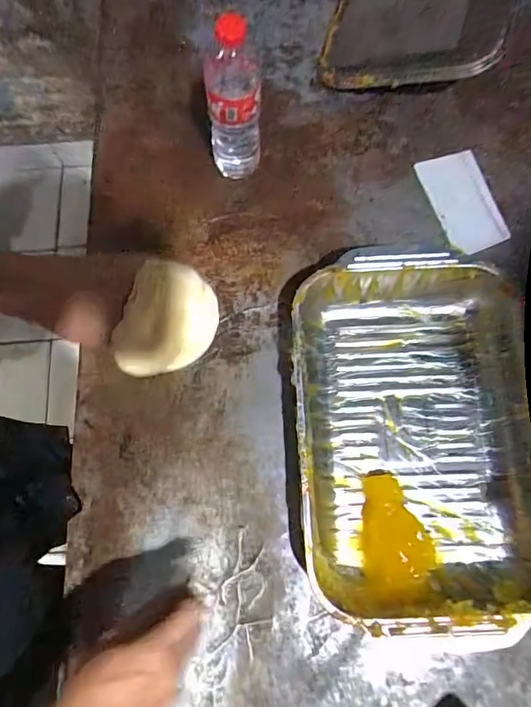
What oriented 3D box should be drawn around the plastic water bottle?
[{"bbox_3d":[-0.041,-0.311,0.587,0.068,0.217,0.072,-1,75,0],"label":"plastic water bottle"}]

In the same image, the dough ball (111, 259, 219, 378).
[{"bbox_3d":[-0.071,-0.021,0.350,0.055,0.048,0.081,19,76,6],"label":"dough ball"}]

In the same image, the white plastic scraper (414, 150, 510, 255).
[{"bbox_3d":[0.276,-0.217,0.663,0.079,0.009,0.155,-20,73,2],"label":"white plastic scraper"}]

